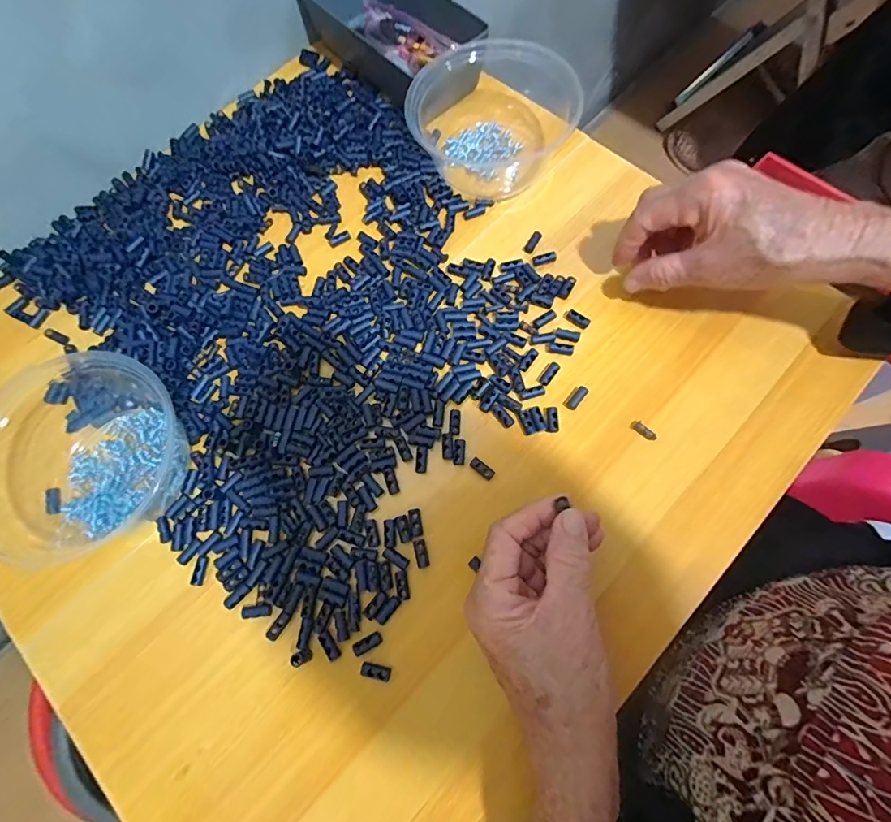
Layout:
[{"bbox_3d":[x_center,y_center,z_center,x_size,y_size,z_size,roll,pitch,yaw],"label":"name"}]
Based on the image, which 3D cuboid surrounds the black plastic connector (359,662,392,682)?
[{"bbox_3d":[-0.044,0.163,0.286,0.019,0.006,0.008,13,73,6],"label":"black plastic connector"}]

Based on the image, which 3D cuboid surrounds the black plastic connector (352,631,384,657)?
[{"bbox_3d":[-0.050,0.149,0.291,0.019,0.004,0.008,-29,73,-7],"label":"black plastic connector"}]

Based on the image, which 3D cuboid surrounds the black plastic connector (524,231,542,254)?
[{"bbox_3d":[0.074,-0.143,0.385,0.008,0.004,0.022,31,75,11],"label":"black plastic connector"}]

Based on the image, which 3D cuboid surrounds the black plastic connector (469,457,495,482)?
[{"bbox_3d":[0.026,0.041,0.323,0.019,0.004,0.008,37,77,13],"label":"black plastic connector"}]

